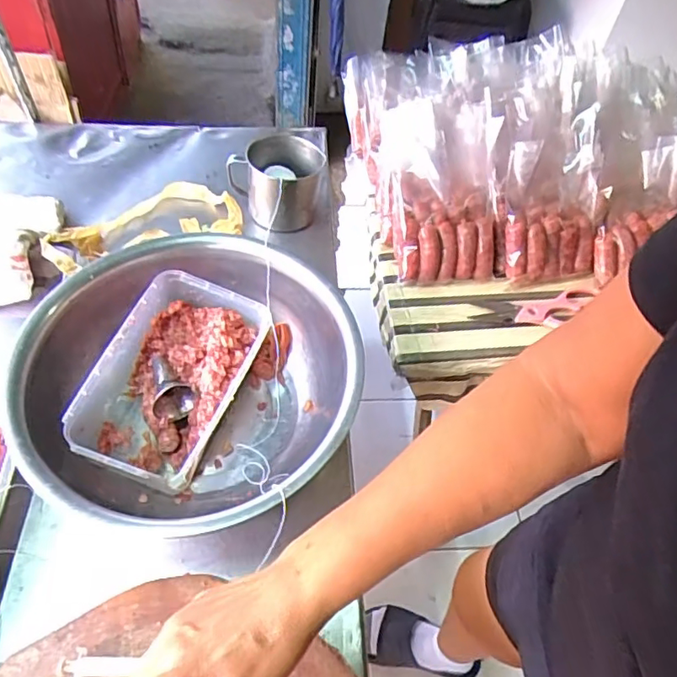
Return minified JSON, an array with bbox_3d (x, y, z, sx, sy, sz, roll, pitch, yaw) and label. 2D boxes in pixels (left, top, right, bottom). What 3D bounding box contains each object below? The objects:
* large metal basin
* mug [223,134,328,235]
[{"bbox_3d":[-0.162,0.058,0.654,0.361,0.150,0.359,3,53,-4],"label":"large metal basin"},{"bbox_3d":[-0.089,-0.252,0.906,0.135,0.105,0.119,-35,64,-27],"label":"mug"}]

